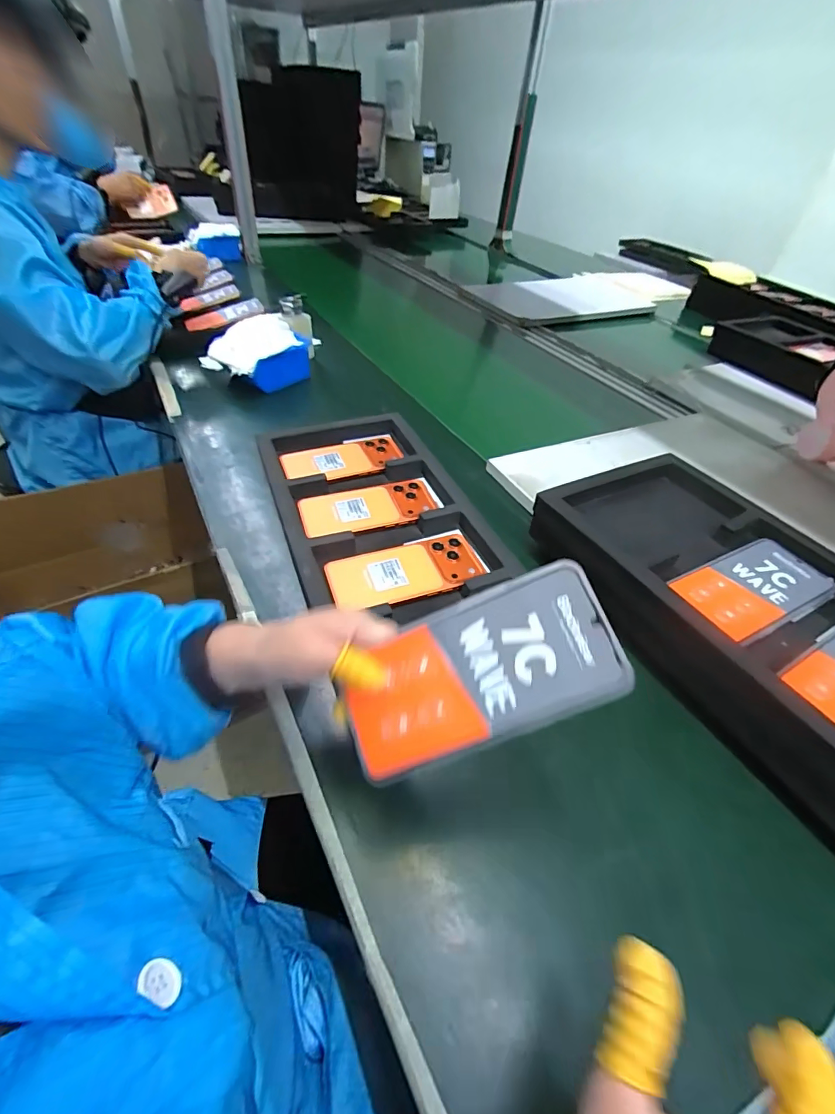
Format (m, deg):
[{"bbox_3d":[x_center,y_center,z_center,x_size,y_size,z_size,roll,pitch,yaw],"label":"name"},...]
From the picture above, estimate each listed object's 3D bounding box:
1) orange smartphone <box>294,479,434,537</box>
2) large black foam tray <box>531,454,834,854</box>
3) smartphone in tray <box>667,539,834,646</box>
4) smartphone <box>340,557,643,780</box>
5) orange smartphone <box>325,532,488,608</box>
[{"bbox_3d":[-0.057,-0.063,0.570,0.169,0.009,0.085,-12,46,-19],"label":"orange smartphone"},{"bbox_3d":[0.335,0.080,0.418,0.219,0.080,0.472,-19,49,-25],"label":"large black foam tray"},{"bbox_3d":[0.315,0.028,0.432,0.152,0.010,0.079,-16,48,-23],"label":"smartphone in tray"},{"bbox_3d":[0.033,0.070,0.274,0.163,0.006,0.078,-25,72,10],"label":"smartphone"},{"bbox_3d":[-0.012,0.016,0.501,0.162,0.018,0.075,-11,46,-18],"label":"orange smartphone"}]

